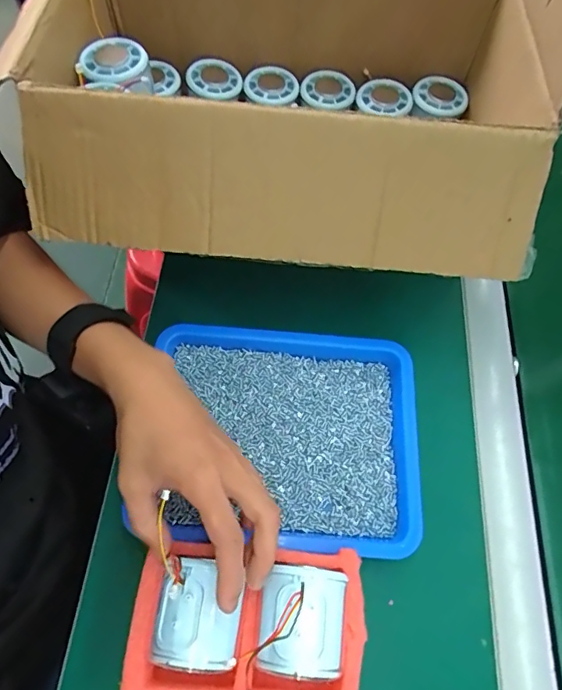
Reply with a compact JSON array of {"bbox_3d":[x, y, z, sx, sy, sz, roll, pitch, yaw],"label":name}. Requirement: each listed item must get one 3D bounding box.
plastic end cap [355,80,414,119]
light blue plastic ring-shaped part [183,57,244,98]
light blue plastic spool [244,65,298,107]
[{"bbox_3d":[0.104,-0.251,0.489,0.052,0.017,0.050,2,63,-3],"label":"plastic end cap"},{"bbox_3d":[-0.068,-0.270,0.492,0.055,0.010,0.048,32,65,12],"label":"light blue plastic ring-shaped part"},{"bbox_3d":[-0.012,-0.269,0.501,0.054,0.016,0.053,2,63,-3],"label":"light blue plastic spool"}]

